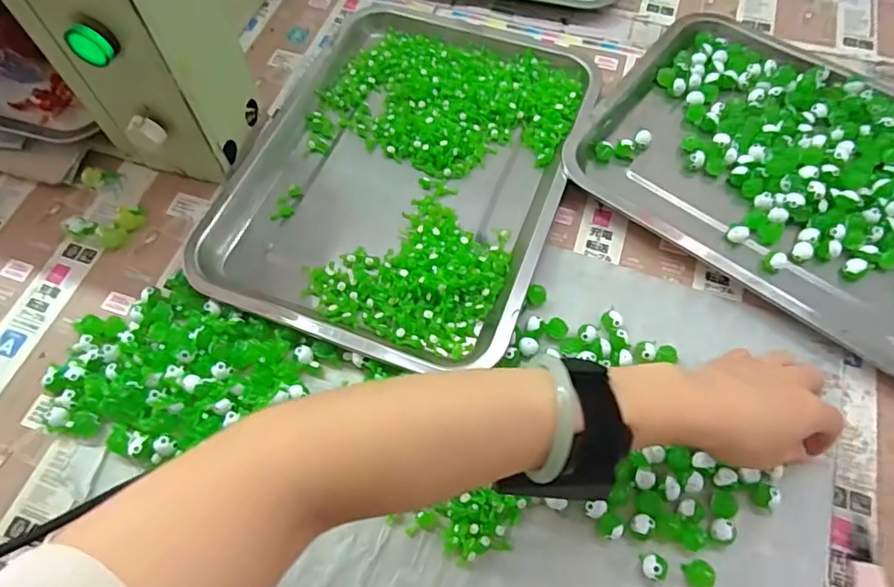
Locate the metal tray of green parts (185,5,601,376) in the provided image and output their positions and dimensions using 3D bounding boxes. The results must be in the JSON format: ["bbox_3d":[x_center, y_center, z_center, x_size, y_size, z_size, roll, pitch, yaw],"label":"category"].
[{"bbox_3d":[-0.032,-0.112,0.473,0.257,0.026,0.338,18,65,10],"label":"metal tray of green parts"}]

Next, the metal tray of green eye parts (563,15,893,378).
[{"bbox_3d":[0.311,-0.111,0.464,0.347,0.024,0.290,36,69,17],"label":"metal tray of green eye parts"}]

